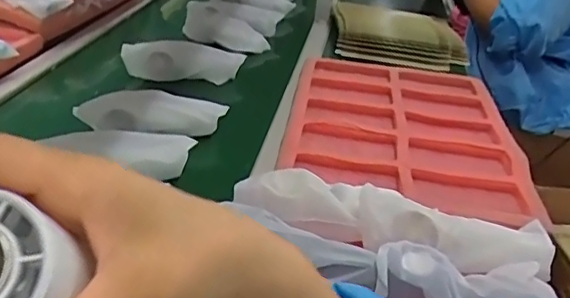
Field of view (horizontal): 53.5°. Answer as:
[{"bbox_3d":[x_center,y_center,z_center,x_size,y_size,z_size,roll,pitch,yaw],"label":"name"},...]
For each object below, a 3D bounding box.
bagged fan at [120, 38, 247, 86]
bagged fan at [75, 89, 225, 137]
[{"bbox_3d":[-0.174,-0.149,0.982,0.205,0.072,0.040,9,11,-21],"label":"bagged fan"},{"bbox_3d":[-0.181,-0.047,0.785,0.203,0.054,0.062,-6,36,-17],"label":"bagged fan"}]

